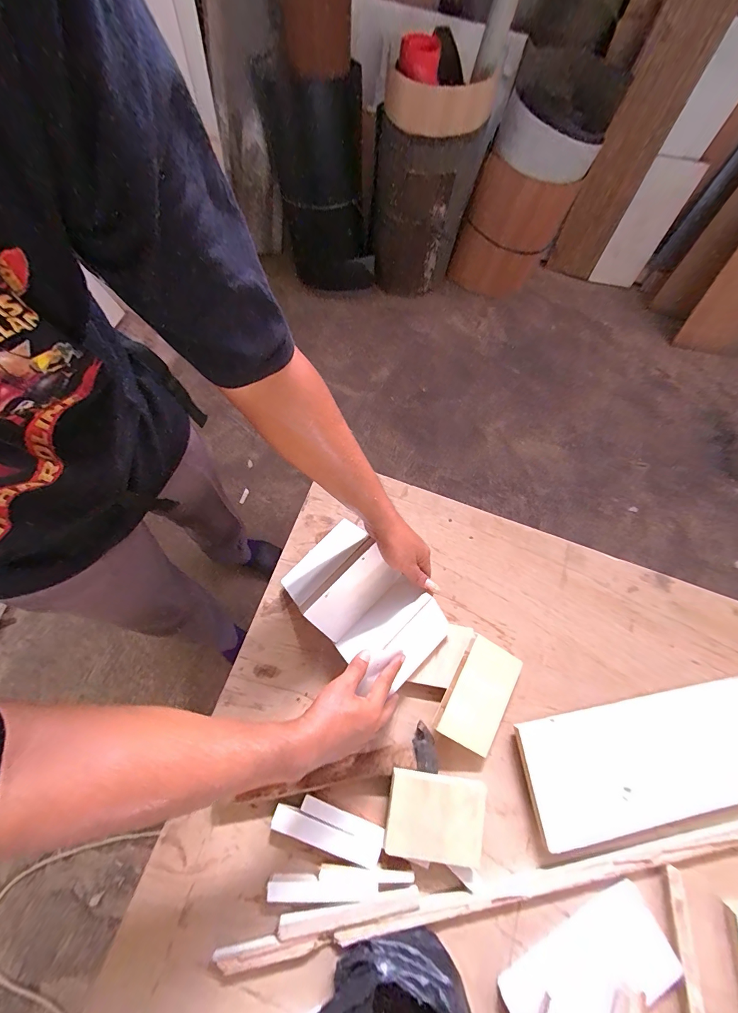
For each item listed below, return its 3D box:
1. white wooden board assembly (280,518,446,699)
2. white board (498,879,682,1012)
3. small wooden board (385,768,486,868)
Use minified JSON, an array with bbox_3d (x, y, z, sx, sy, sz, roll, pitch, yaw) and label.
[{"bbox_3d":[-0.008,0.144,0.535,0.145,0.078,0.240,-40,77,-15],"label":"white wooden board assembly"},{"bbox_3d":[0.281,0.593,0.453,0.216,0.022,0.103,-29,75,-12],"label":"white board"},{"bbox_3d":[0.090,0.415,0.480,0.127,0.017,0.092,8,69,3],"label":"small wooden board"}]

